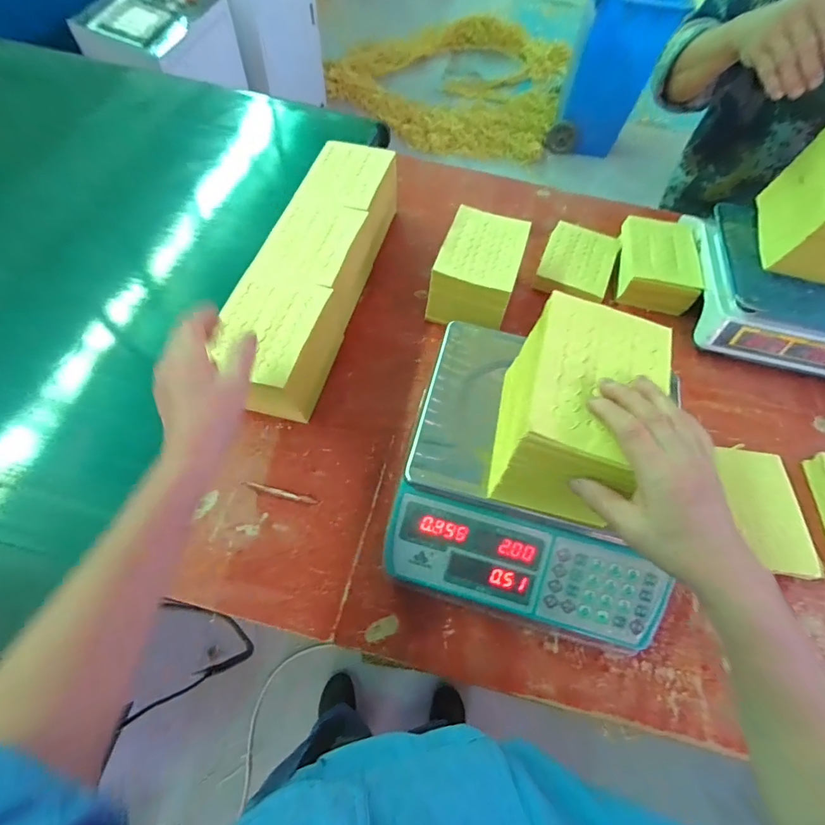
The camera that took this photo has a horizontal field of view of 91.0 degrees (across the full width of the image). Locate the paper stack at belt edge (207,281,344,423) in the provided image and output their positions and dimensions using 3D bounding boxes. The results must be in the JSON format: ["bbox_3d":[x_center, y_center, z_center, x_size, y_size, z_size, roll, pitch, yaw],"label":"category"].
[{"bbox_3d":[-0.183,-0.081,0.543,0.117,0.116,0.159,14,62,3],"label":"paper stack at belt edge"}]

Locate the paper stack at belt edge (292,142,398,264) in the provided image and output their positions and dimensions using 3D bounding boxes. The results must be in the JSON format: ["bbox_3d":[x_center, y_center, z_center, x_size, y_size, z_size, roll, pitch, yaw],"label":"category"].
[{"bbox_3d":[-0.106,-0.353,0.681,0.123,0.105,0.156,15,62,4],"label":"paper stack at belt edge"}]

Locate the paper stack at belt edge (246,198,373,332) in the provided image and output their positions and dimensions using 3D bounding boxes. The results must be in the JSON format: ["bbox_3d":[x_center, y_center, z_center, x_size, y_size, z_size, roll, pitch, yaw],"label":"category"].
[{"bbox_3d":[-0.141,-0.225,0.617,0.132,0.104,0.186,10,62,1],"label":"paper stack at belt edge"}]

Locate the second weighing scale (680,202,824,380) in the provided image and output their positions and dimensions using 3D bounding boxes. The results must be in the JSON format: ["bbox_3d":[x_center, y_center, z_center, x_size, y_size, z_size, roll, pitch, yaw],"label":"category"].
[{"bbox_3d":[0.633,-0.187,0.650,0.343,0.091,0.241,15,62,4],"label":"second weighing scale"}]

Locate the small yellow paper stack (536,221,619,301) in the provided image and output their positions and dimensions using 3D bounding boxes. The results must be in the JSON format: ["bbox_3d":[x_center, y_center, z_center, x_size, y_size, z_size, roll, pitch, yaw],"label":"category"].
[{"bbox_3d":[0.293,-0.267,0.720,0.118,0.030,0.172,22,63,7],"label":"small yellow paper stack"}]

